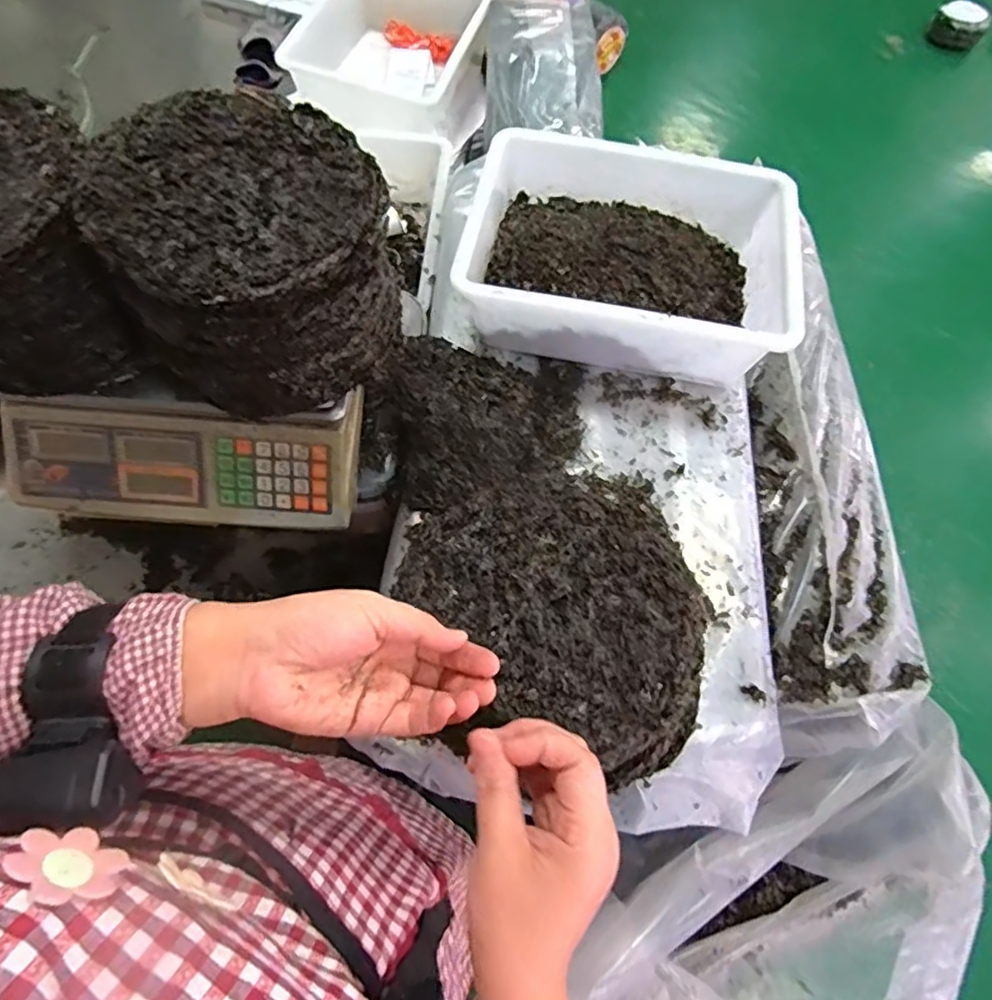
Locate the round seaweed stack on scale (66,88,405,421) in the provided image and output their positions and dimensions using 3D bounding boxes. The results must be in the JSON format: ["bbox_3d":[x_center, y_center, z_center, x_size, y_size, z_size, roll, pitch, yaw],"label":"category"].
[{"bbox_3d":[-0.196,-0.200,0.513,0.205,0.138,0.204,1,65,-1],"label":"round seaweed stack on scale"}]

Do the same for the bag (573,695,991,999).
[{"bbox_3d":[0.382,0.523,0.767,0.390,0.279,0.590,39,70,15],"label":"bag"}]

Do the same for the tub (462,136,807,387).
[{"bbox_3d":[0.152,-0.286,0.720,0.351,0.101,0.268,11,65,3],"label":"tub"}]

